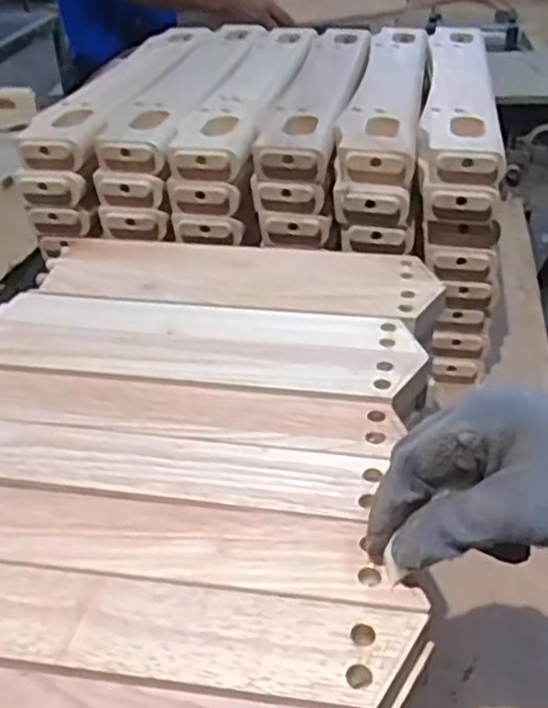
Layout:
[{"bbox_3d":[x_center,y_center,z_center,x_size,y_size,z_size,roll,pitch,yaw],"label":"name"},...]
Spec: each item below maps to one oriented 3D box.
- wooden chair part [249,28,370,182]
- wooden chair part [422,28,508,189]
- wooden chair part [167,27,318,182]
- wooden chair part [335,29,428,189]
[{"bbox_3d":[0.053,-0.296,0.807,0.072,0.032,0.467,5,36,10],"label":"wooden chair part"},{"bbox_3d":[0.202,-0.287,0.786,0.072,0.028,0.461,5,36,10],"label":"wooden chair part"},{"bbox_3d":[-0.020,-0.300,0.815,0.072,0.031,0.468,5,36,10],"label":"wooden chair part"},{"bbox_3d":[0.127,-0.289,0.793,0.071,0.034,0.453,5,36,10],"label":"wooden chair part"}]

